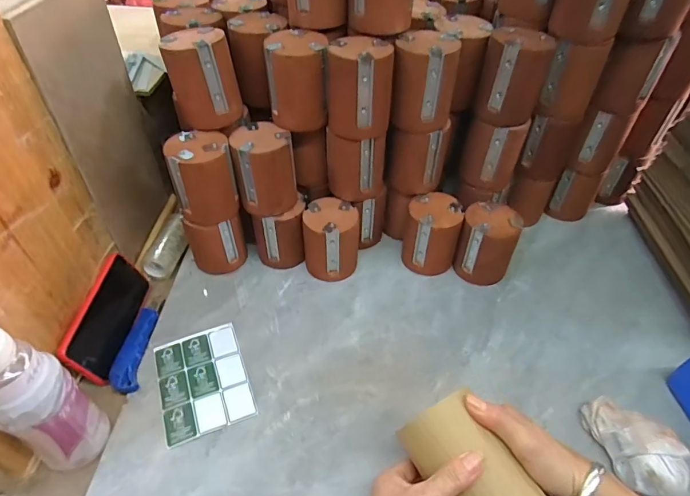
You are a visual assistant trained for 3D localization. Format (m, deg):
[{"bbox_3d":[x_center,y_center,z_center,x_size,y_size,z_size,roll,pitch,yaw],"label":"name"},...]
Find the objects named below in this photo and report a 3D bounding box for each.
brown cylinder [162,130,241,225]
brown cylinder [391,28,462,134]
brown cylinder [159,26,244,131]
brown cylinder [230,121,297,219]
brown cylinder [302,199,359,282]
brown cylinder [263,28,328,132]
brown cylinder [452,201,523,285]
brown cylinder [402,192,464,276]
[{"bbox_3d":[-0.184,-0.091,0.568,0.080,0.102,0.066,-13,48,-13],"label":"brown cylinder"},{"bbox_3d":[0.104,-0.216,0.546,0.079,0.102,0.082,10,47,9],"label":"brown cylinder"},{"bbox_3d":[-0.178,-0.216,0.545,0.080,0.098,0.077,-12,48,-12],"label":"brown cylinder"},{"bbox_3d":[-0.106,-0.106,0.580,0.077,0.098,0.074,-4,47,-5],"label":"brown cylinder"},{"bbox_3d":[-0.020,-0.010,0.631,0.078,0.102,0.080,1,46,-1],"label":"brown cylinder"},{"bbox_3d":[-0.059,-0.216,0.552,0.074,0.101,0.076,-1,46,-2],"label":"brown cylinder"},{"bbox_3d":[0.208,-0.009,0.629,0.076,0.105,0.084,16,48,13],"label":"brown cylinder"},{"bbox_3d":[0.128,-0.019,0.635,0.077,0.102,0.076,6,47,4],"label":"brown cylinder"}]

